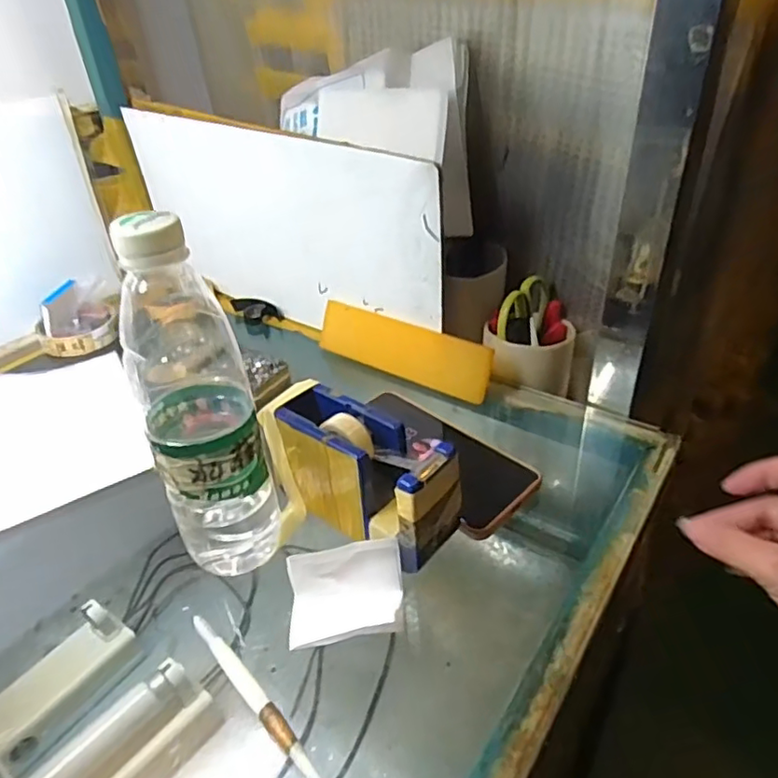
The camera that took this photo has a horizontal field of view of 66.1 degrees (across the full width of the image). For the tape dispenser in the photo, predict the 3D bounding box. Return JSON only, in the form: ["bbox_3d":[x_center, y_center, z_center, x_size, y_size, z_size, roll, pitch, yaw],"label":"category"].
[{"bbox_3d":[-0.023,0.055,0.390,0.133,0.074,0.059,19,43,32],"label":"tape dispenser"}]

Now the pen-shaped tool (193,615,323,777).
[{"bbox_3d":[-0.070,0.161,0.314,0.009,0.007,0.133,-32,42,-29],"label":"pen-shaped tool"}]

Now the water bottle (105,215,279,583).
[{"bbox_3d":[-0.115,0.019,0.348,0.060,0.231,0.072,-25,39,-22],"label":"water bottle"}]

